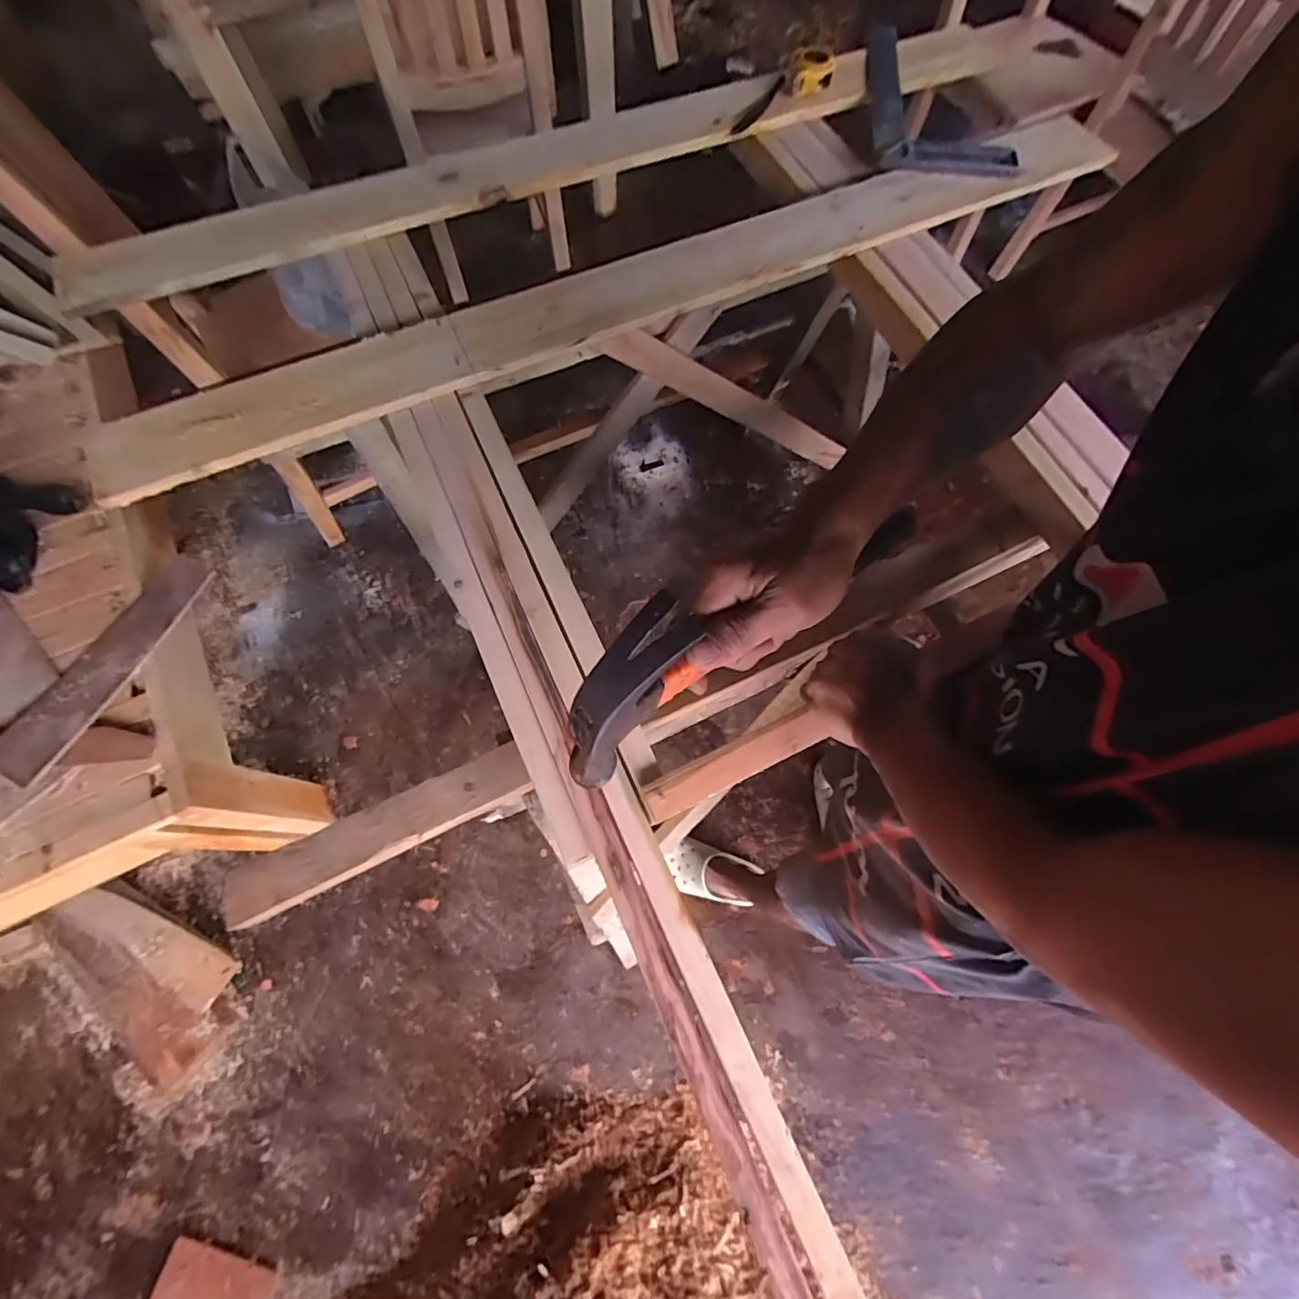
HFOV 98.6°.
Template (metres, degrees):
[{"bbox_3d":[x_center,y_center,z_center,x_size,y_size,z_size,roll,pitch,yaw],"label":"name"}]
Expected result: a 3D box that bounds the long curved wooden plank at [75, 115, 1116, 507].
[{"bbox_3d":[-0.014,-0.427,0.658,1.224,0.021,0.098,-23,79,-8],"label":"long curved wooden plank"}]

